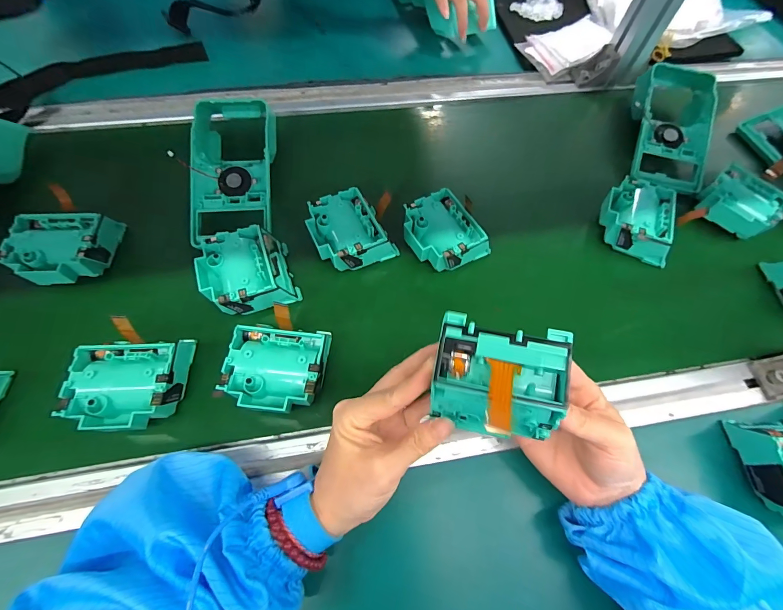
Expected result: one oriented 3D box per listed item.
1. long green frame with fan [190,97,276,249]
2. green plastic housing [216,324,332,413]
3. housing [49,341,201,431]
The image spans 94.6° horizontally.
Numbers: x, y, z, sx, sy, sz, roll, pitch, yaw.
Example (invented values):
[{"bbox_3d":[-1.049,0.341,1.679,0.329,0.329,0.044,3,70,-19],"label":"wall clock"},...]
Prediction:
[{"bbox_3d":[-0.171,-0.158,0.393,0.087,0.041,0.194,-4,63,-2],"label":"long green frame with fan"},{"bbox_3d":[-0.091,0.054,0.302,0.079,0.036,0.069,3,63,2],"label":"green plastic housing"},{"bbox_3d":[-0.209,0.063,0.291,0.078,0.033,0.069,-6,63,-3],"label":"housing"}]

